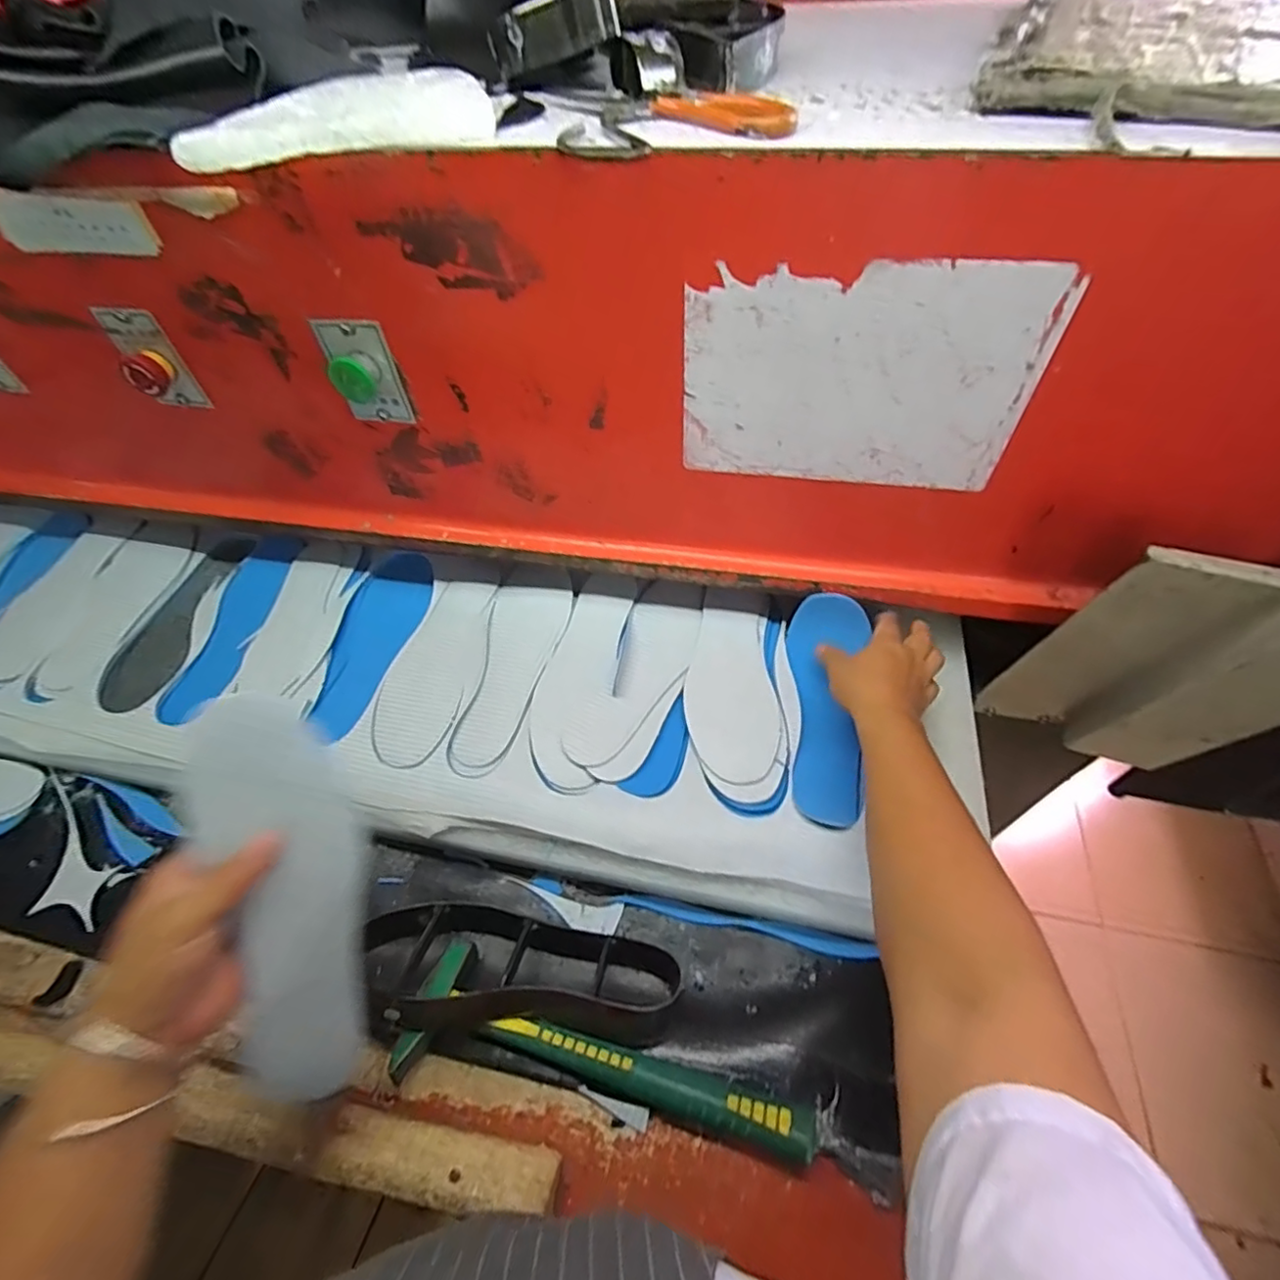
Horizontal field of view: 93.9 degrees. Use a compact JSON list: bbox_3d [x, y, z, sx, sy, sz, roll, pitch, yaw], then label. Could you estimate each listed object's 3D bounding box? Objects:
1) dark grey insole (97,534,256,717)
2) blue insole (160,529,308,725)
[{"bbox_3d":[-0.541,-0.027,0.700,0.078,0.011,0.250,3,56,5],"label":"dark grey insole"},{"bbox_3d":[-0.459,-0.021,0.679,0.072,0.013,0.261,4,56,4],"label":"blue insole"}]

